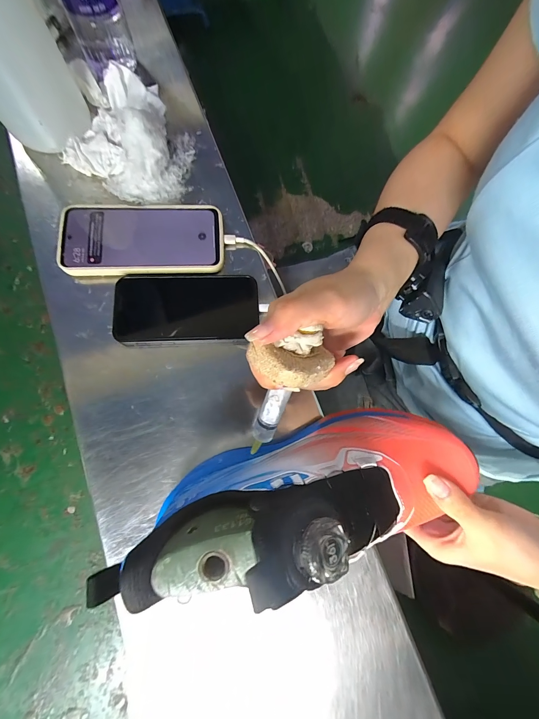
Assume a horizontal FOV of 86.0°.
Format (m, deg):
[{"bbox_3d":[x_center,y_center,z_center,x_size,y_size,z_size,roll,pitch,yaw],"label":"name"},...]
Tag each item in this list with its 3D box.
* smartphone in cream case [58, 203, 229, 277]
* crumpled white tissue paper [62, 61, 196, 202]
[{"bbox_3d":[-0.138,-0.134,0.318,0.169,0.017,0.083,-3,78,-2],"label":"smartphone in cream case"},{"bbox_3d":[-0.155,-0.259,0.328,0.125,0.050,0.136,18,78,2],"label":"crumpled white tissue paper"}]

